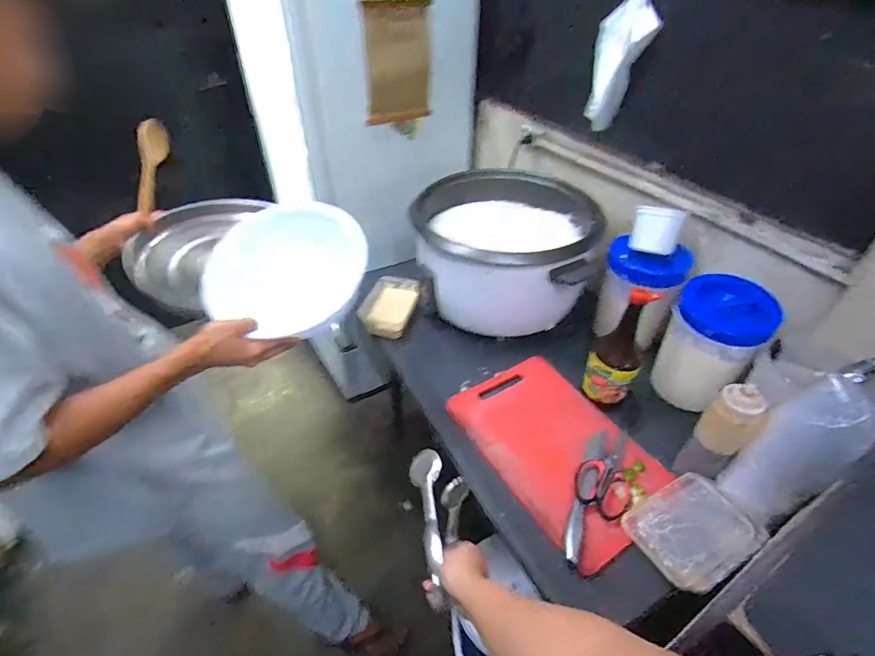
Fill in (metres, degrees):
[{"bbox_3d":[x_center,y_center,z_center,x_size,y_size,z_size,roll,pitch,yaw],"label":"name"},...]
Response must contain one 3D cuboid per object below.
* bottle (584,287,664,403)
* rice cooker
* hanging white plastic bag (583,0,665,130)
[{"bbox_3d":[0.357,0.034,0.855,0.093,0.264,0.082,21,45,19],"label":"bottle"},{"bbox_3d":[0.165,-0.234,1.138,0.416,0.228,0.467,11,43,9],"label":"rice cooker"},{"bbox_3d":[0.412,-0.630,0.965,0.094,0.326,0.097,-3,42,-6],"label":"hanging white plastic bag"}]

